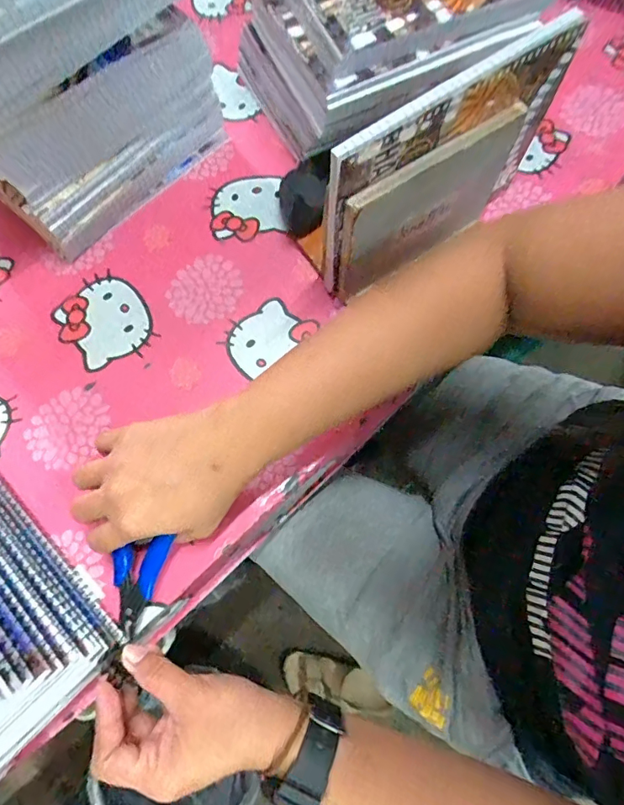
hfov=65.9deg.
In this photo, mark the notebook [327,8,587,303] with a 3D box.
[{"bbox_3d":[0.099,-0.166,0.358,0.194,0.153,0.029,-36,73,-10],"label":"notebook"}]

